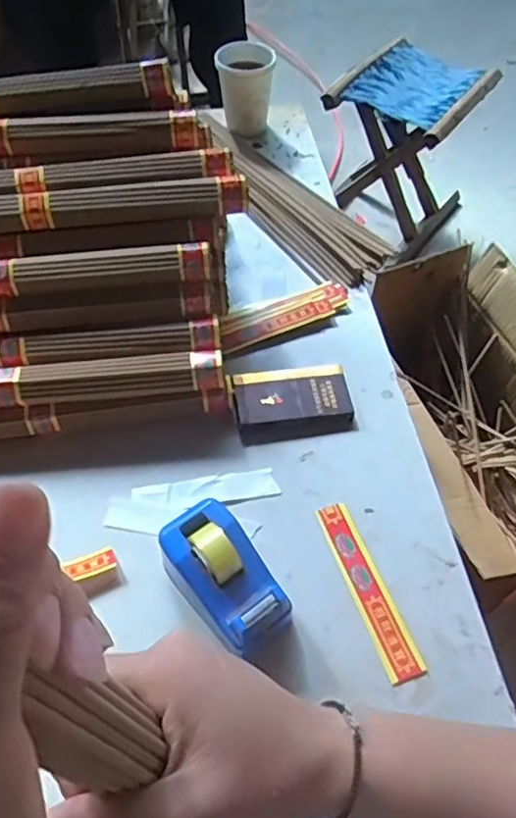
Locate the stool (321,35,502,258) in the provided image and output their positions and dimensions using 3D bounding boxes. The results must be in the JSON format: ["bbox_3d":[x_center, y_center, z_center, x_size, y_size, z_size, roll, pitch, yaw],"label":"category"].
[{"bbox_3d":[0.294,-0.515,1.251,0.234,0.320,0.270,32,61,19],"label":"stool"}]

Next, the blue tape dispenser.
[{"bbox_3d":[-0.024,0.120,0.428,0.058,0.059,0.099,-30,61,-20],"label":"blue tape dispenser"}]

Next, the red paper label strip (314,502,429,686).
[{"bbox_3d":[0.081,0.132,0.453,0.027,0.004,0.136,-17,58,-12],"label":"red paper label strip"}]

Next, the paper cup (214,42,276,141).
[{"bbox_3d":[-0.015,-0.402,0.765,0.073,0.081,0.073,2,56,0],"label":"paper cup"}]

